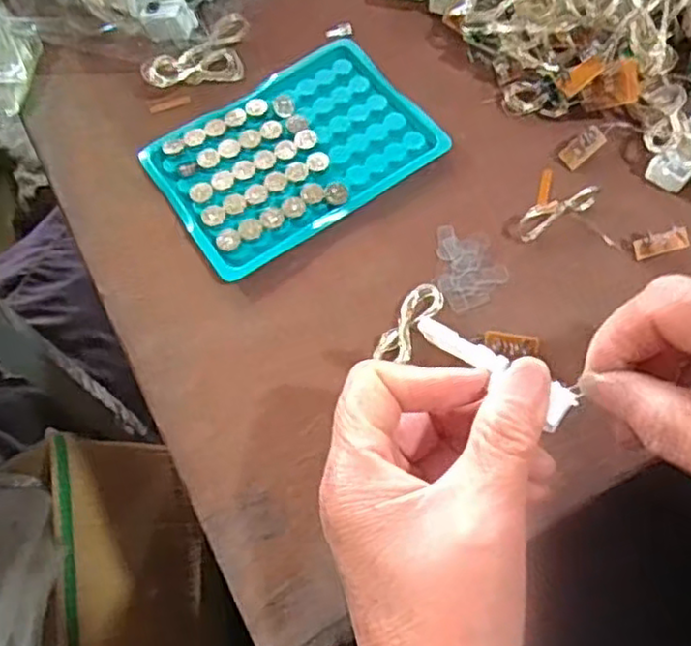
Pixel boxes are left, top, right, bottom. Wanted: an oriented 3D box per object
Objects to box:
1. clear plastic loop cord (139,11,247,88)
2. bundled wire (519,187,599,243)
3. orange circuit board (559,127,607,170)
[{"bbox_3d":[-0.080,-0.147,0.388,0.061,0.021,0.030,-21,66,-5],"label":"clear plastic loop cord"},{"bbox_3d":[0.099,-0.053,0.329,0.042,0.011,0.011,-29,67,-8],"label":"bundled wire"},{"bbox_3d":[0.116,-0.085,0.344,0.023,0.004,0.012,-44,67,6],"label":"orange circuit board"}]

